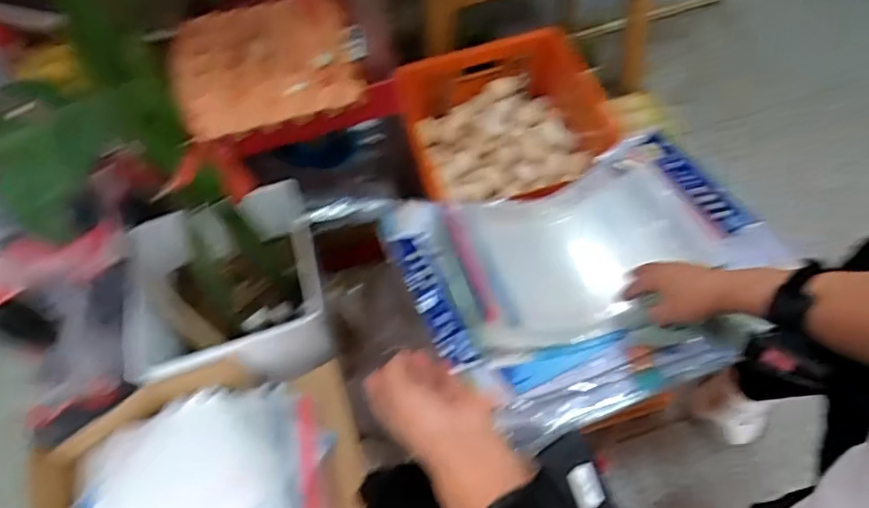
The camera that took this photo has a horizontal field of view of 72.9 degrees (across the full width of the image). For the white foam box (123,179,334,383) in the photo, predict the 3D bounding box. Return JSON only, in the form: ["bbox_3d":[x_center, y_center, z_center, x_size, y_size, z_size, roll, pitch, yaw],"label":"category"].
[{"bbox_3d":[-0.330,0.056,0.941,0.279,0.159,0.282,-19,57,-6],"label":"white foam box"}]

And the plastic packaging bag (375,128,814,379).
[{"bbox_3d":[0.170,-0.007,0.775,0.410,0.082,0.254,-18,56,-7],"label":"plastic packaging bag"}]

